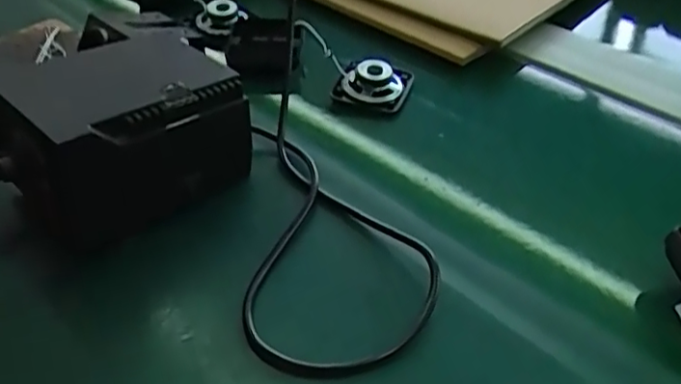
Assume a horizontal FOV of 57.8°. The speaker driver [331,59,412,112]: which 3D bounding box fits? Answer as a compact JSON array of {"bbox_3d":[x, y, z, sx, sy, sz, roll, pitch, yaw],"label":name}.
[{"bbox_3d":[0.030,-0.106,0.562,0.064,0.028,0.056,11,37,14],"label":"speaker driver"}]

